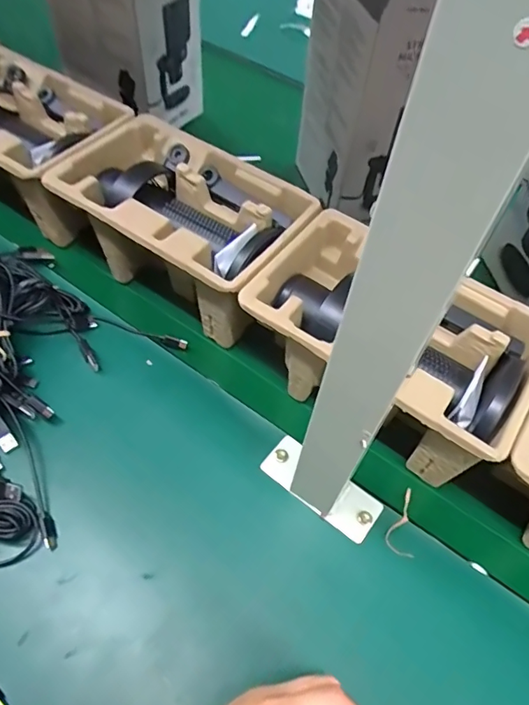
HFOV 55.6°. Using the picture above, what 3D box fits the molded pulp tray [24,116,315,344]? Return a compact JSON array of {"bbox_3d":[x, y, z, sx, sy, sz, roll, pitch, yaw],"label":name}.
[{"bbox_3d":[-0.096,-0.132,0.510,0.269,0.103,0.158,28,55,17],"label":"molded pulp tray"}]

